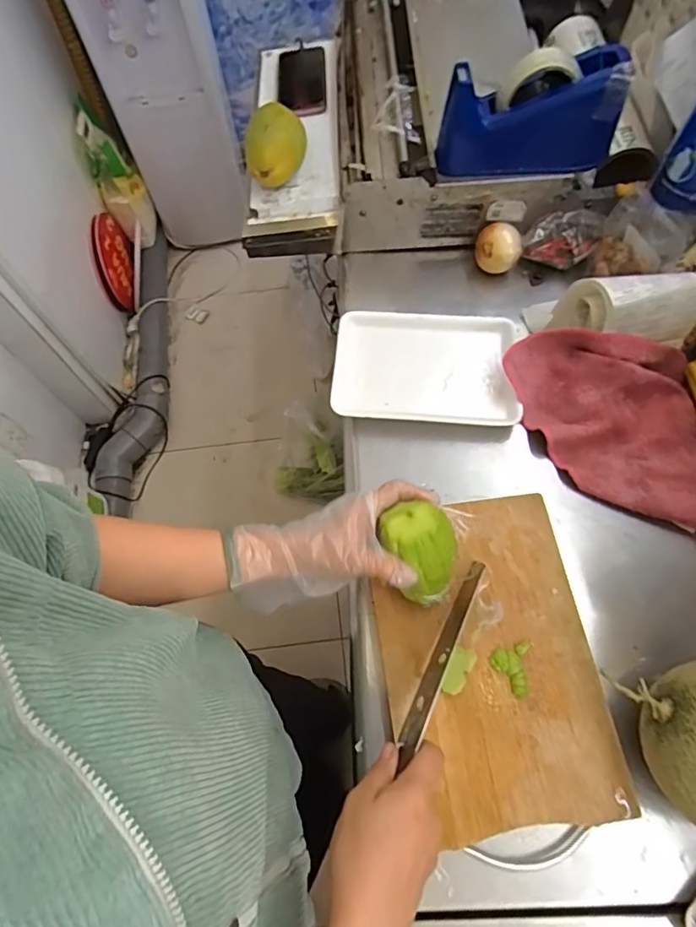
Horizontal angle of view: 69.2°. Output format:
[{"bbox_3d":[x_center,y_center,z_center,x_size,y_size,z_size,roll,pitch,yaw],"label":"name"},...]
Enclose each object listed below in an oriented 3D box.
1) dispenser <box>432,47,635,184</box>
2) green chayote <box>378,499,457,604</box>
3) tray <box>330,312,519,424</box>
[{"bbox_3d":[0.212,-0.402,0.594,0.191,0.121,0.059,-4,65,0],"label":"dispenser"},{"bbox_3d":[0.067,0.078,0.452,0.058,0.065,0.077,-26,67,-9],"label":"green chayote"},{"bbox_3d":[0.095,-0.116,0.625,0.215,0.029,0.154,3,66,3],"label":"tray"}]

